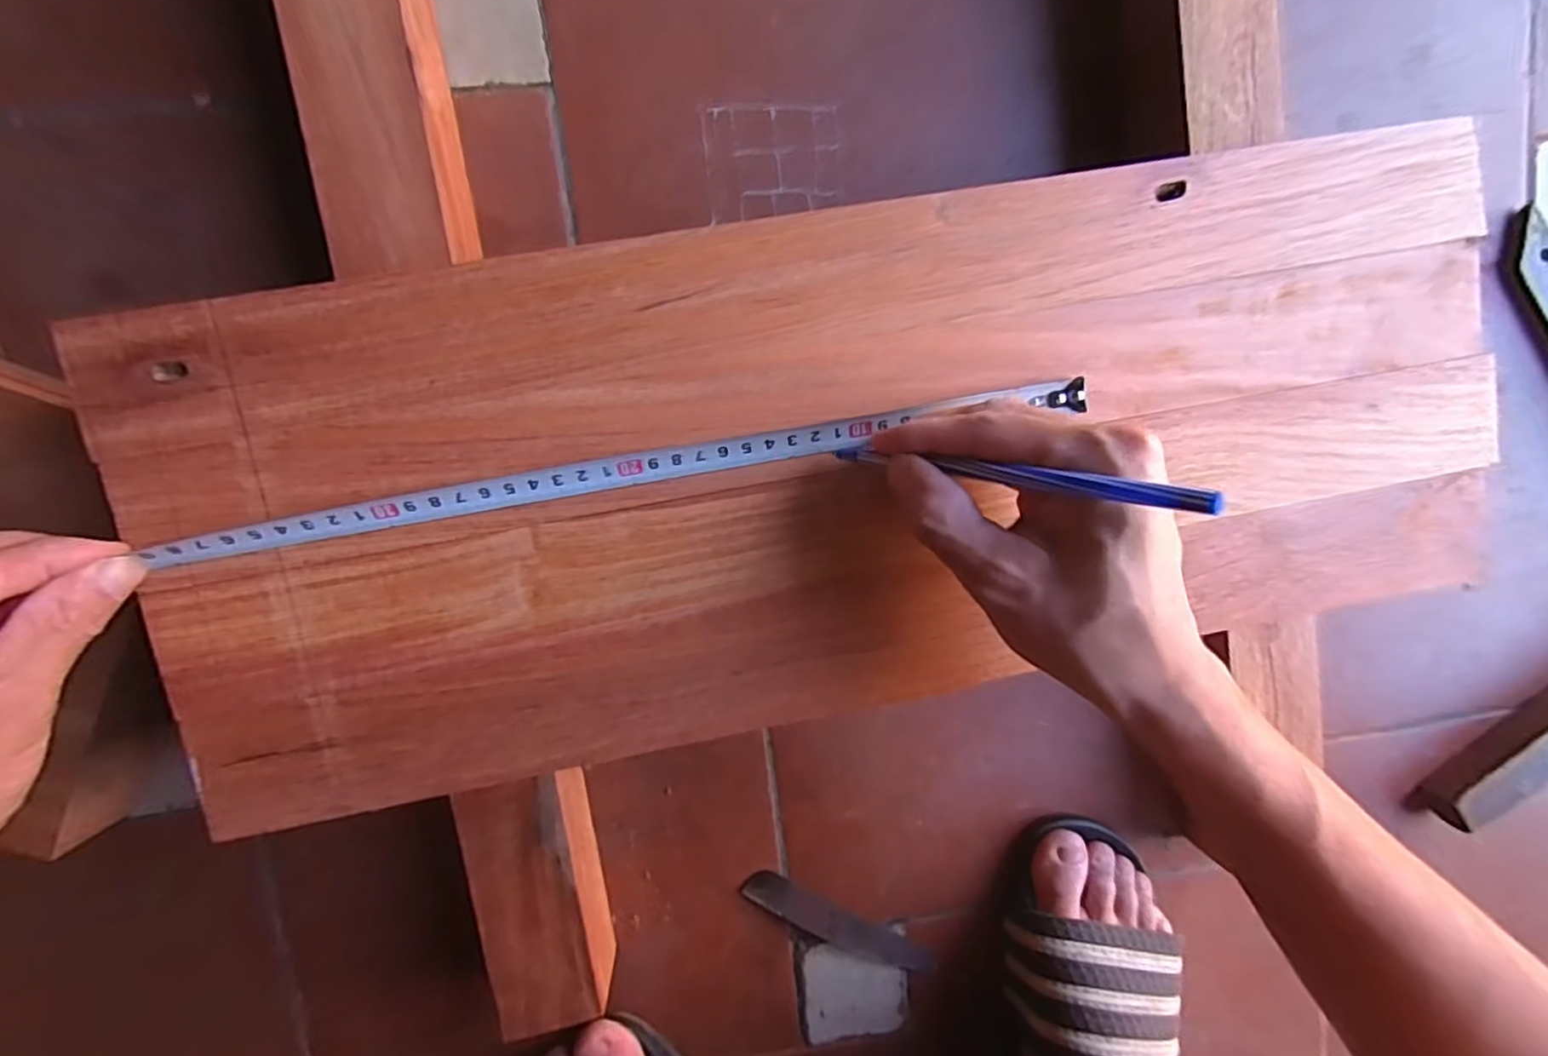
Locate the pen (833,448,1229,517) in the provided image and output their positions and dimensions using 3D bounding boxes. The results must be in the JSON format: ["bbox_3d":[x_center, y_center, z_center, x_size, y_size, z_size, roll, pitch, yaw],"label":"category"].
[{"bbox_3d":[0.075,-0.020,0.227,0.005,0.135,0.007,4,98,-46],"label":"pen"}]

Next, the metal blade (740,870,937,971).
[{"bbox_3d":[0.043,0.260,0.421,0.136,0.004,0.024,32,92,-9],"label":"metal blade"}]

